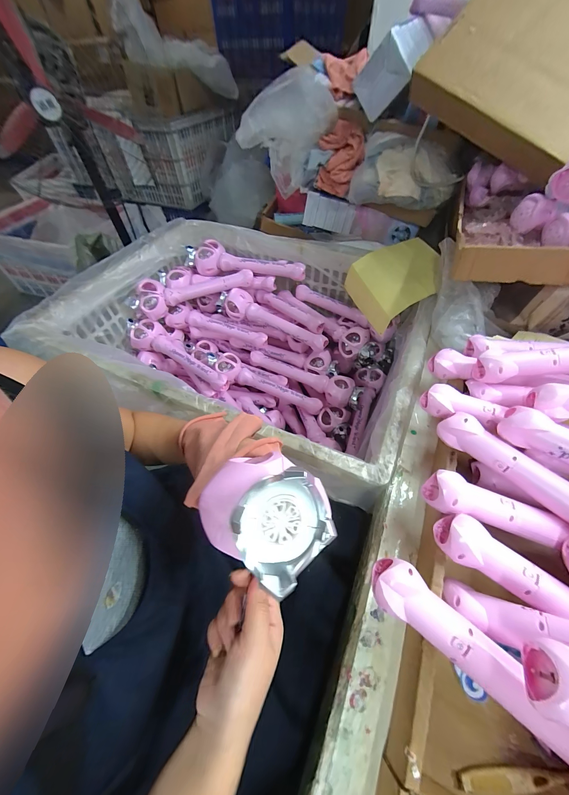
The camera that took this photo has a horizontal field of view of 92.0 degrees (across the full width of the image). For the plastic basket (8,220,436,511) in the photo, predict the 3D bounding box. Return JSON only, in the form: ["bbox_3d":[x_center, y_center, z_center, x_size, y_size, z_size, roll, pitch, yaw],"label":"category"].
[{"bbox_3d":[-0.092,-0.141,0.771,0.818,0.319,0.619,19,56,15],"label":"plastic basket"}]

